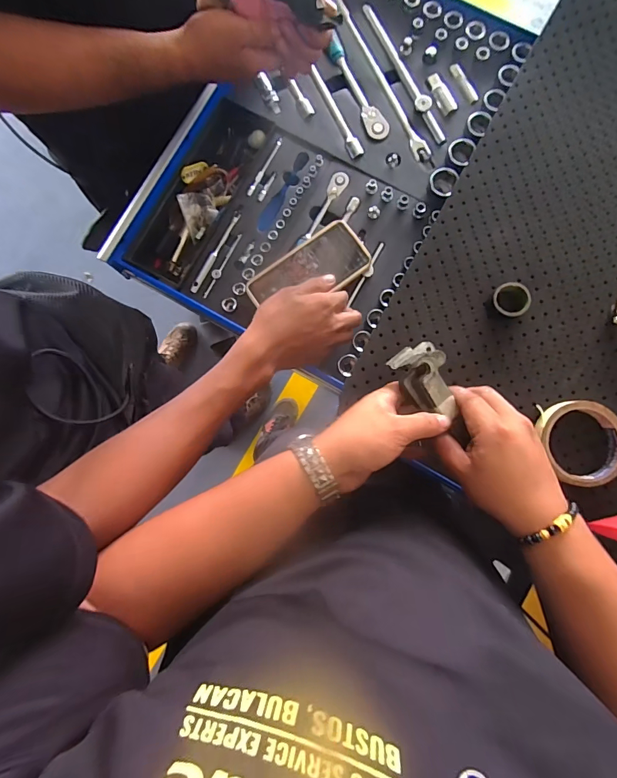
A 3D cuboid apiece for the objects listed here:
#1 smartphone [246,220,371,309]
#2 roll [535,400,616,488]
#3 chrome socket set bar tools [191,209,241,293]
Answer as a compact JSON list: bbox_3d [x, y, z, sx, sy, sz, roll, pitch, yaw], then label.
[{"bbox_3d":[0.000,-0.162,0.537,0.166,0.007,0.081,-35,84,-1],"label":"smartphone"},{"bbox_3d":[0.302,0.059,0.427,0.087,0.022,0.091,0,84,2],"label":"roll"},{"bbox_3d":[-0.135,-0.200,0.561,0.012,0.006,0.136,28,86,5],"label":"chrome socket set bar tools"}]

